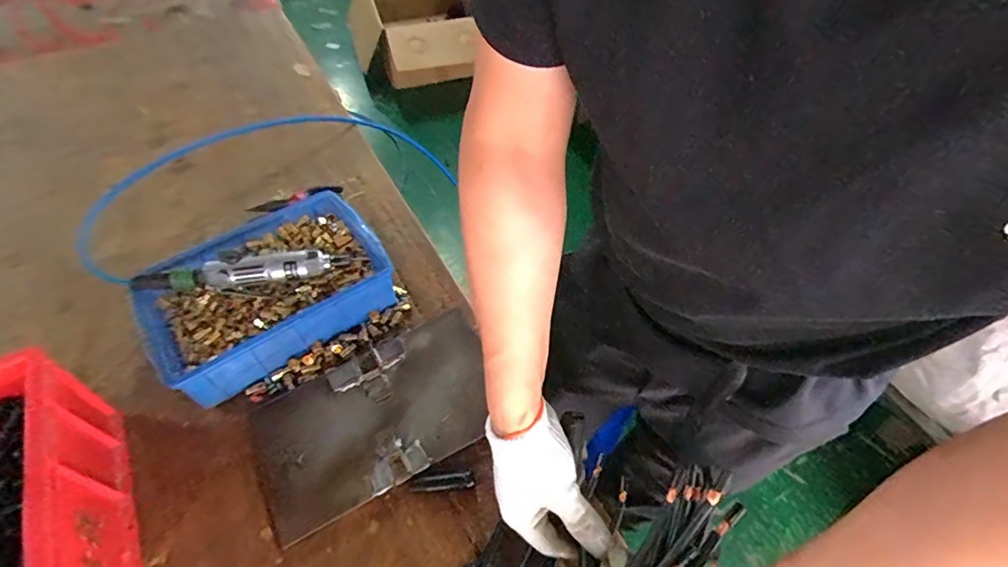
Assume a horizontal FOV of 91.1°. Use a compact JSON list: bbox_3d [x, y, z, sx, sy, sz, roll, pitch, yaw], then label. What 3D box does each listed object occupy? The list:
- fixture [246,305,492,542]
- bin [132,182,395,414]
[{"bbox_3d":[-0.148,0.155,0.599,0.294,0.018,0.177,-26,56,-15],"label":"fixture"},{"bbox_3d":[-0.316,0.009,0.672,0.304,0.084,0.219,-32,57,-22],"label":"bin"}]

